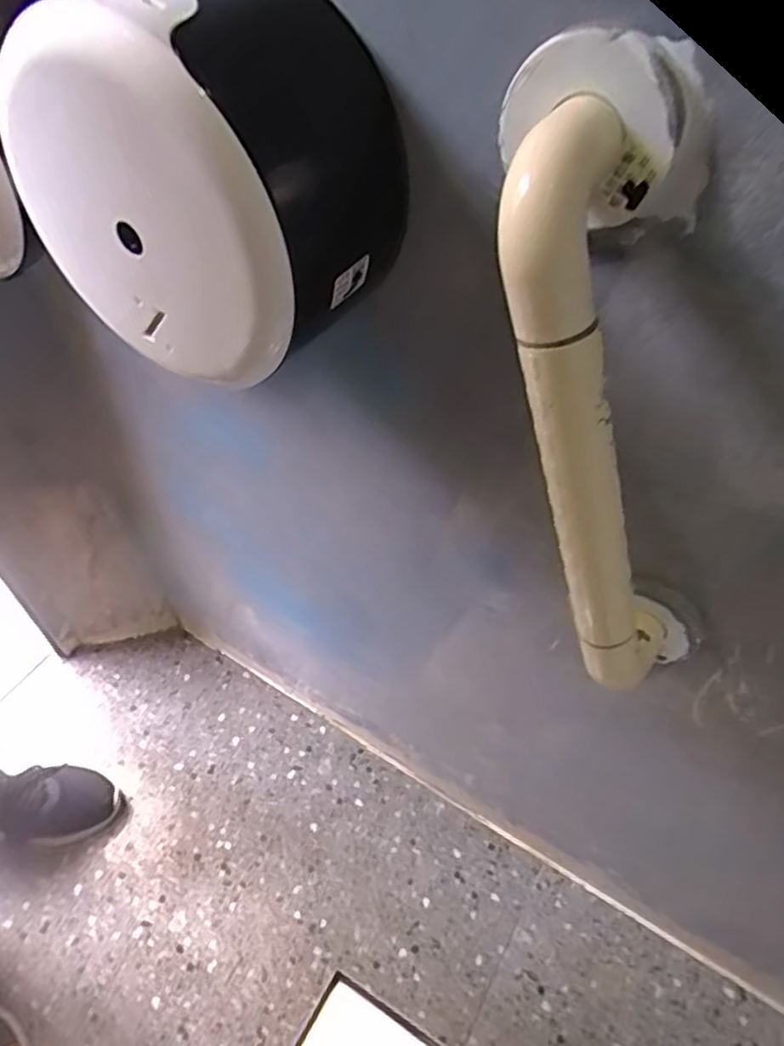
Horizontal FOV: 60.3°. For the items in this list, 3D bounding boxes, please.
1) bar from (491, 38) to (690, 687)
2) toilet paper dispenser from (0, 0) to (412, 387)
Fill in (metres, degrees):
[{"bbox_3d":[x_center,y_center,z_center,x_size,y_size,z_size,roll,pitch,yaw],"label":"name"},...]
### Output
[{"bbox_3d":[0.099,-0.040,0.343,0.082,0.338,0.070,-30,32,-23],"label":"bar"},{"bbox_3d":[-0.160,-0.231,0.388,0.347,0.166,0.151,27,55,17],"label":"toilet paper dispenser"}]

